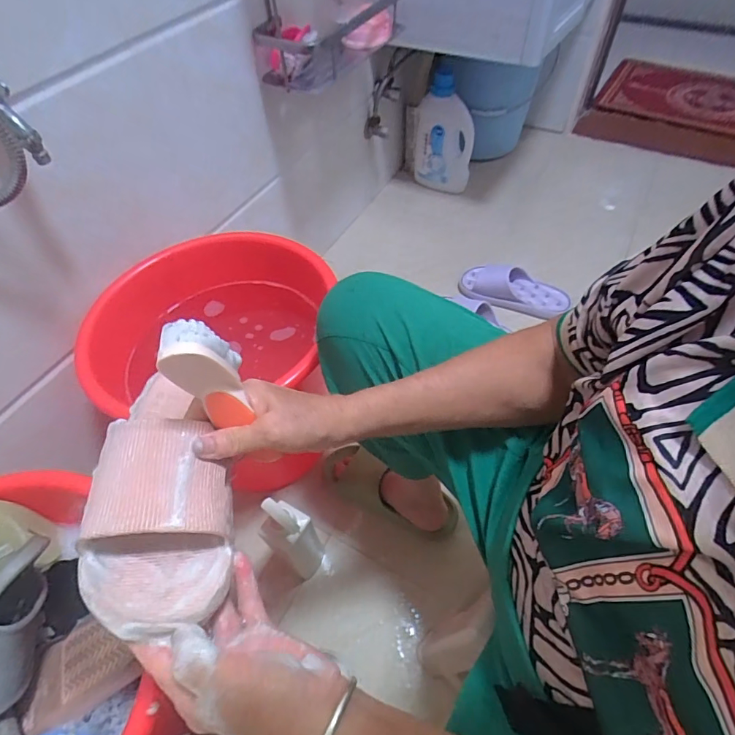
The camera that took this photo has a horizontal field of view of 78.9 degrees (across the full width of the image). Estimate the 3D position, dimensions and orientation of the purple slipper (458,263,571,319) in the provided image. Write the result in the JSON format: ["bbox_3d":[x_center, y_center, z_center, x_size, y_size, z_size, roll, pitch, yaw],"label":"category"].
[{"bbox_3d":[0.350,-0.195,1.070,0.248,0.062,0.107,12,56,12],"label":"purple slipper"}]

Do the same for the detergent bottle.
[{"bbox_3d":[0.214,-0.648,1.250,0.168,0.299,0.110,6,55,8],"label":"detergent bottle"}]

